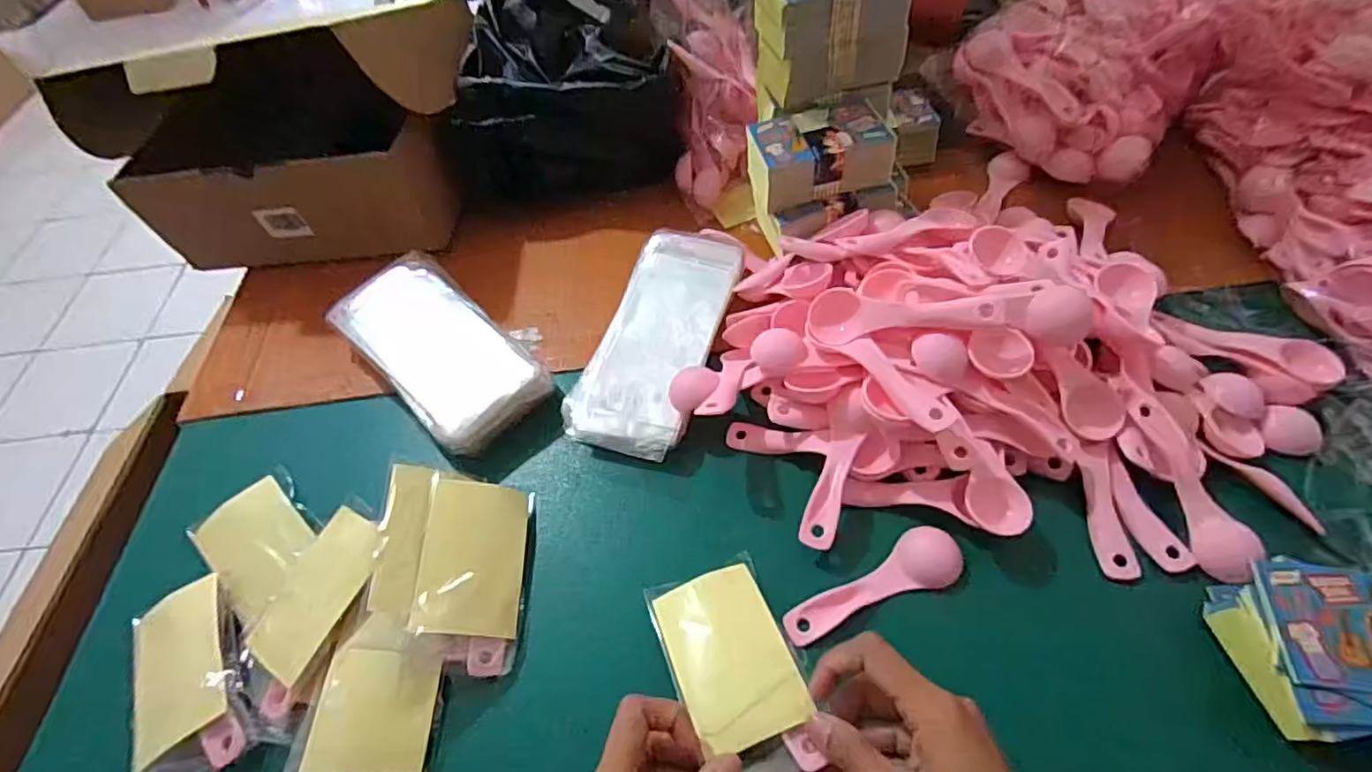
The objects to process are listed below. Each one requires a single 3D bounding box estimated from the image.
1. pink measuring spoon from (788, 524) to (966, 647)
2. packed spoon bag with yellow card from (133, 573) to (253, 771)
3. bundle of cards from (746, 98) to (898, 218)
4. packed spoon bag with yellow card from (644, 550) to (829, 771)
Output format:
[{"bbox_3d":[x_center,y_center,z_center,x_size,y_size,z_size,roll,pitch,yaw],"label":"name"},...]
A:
[{"bbox_3d":[0.110,0.116,0.364,0.113,0.011,0.034,-23,56,-11],"label":"pink measuring spoon"},{"bbox_3d":[-0.291,0.171,0.359,0.061,0.013,0.113,-28,57,-14],"label":"packed spoon bag with yellow card"},{"bbox_3d":[0.097,-0.172,0.460,0.101,0.040,0.066,-11,54,-3],"label":"bundle of cards"},{"bbox_3d":[0.028,0.151,0.337,0.066,0.027,0.115,-21,55,-9],"label":"packed spoon bag with yellow card"}]

